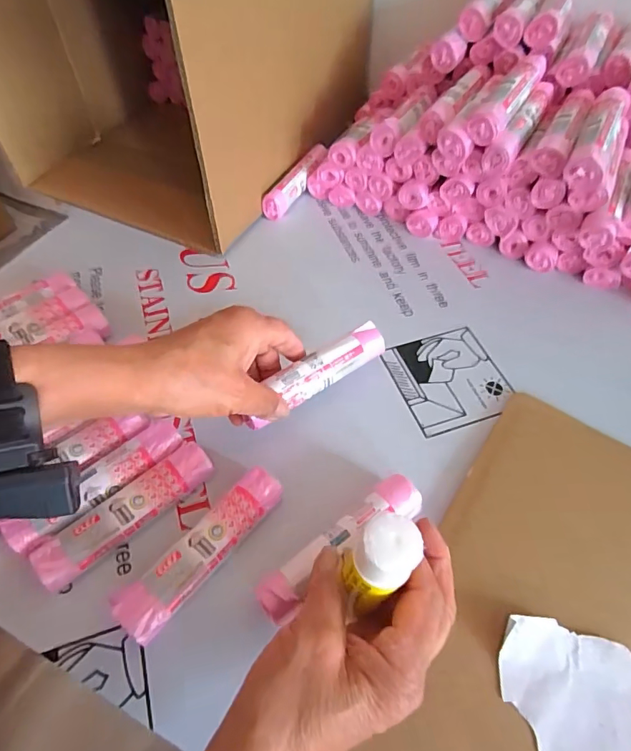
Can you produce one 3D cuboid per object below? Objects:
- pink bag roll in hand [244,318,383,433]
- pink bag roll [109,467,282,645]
[{"bbox_3d":[0.002,-0.003,0.353,0.122,0.022,0.023,-32,58,-22],"label":"pink bag roll in hand"},{"bbox_3d":[-0.070,0.112,0.303,0.027,0.031,0.117,35,60,22],"label":"pink bag roll"}]

